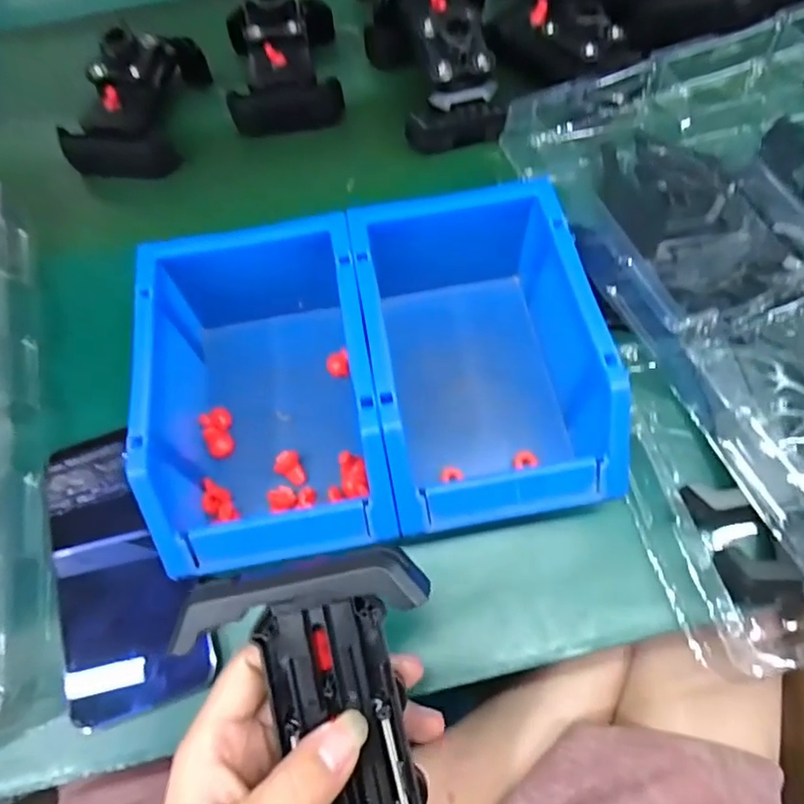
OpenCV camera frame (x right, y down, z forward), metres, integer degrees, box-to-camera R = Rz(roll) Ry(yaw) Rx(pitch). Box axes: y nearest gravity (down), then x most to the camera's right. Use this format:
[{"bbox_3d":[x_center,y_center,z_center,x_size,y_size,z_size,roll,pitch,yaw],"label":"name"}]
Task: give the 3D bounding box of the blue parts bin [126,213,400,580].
[{"bbox_3d":[-0.074,-0.006,0.332,0.120,0.084,0.183,-10,64,-1],"label":"blue parts bin"}]

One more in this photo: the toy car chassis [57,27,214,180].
[{"bbox_3d":[-0.223,-0.257,0.475,0.095,0.064,0.133,1,64,4],"label":"toy car chassis"}]

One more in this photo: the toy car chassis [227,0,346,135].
[{"bbox_3d":[-0.102,-0.289,0.485,0.095,0.063,0.123,-8,64,0],"label":"toy car chassis"}]

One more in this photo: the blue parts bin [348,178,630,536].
[{"bbox_3d":[0.044,-0.024,0.334,0.118,0.083,0.179,-10,64,-1],"label":"blue parts bin"}]

